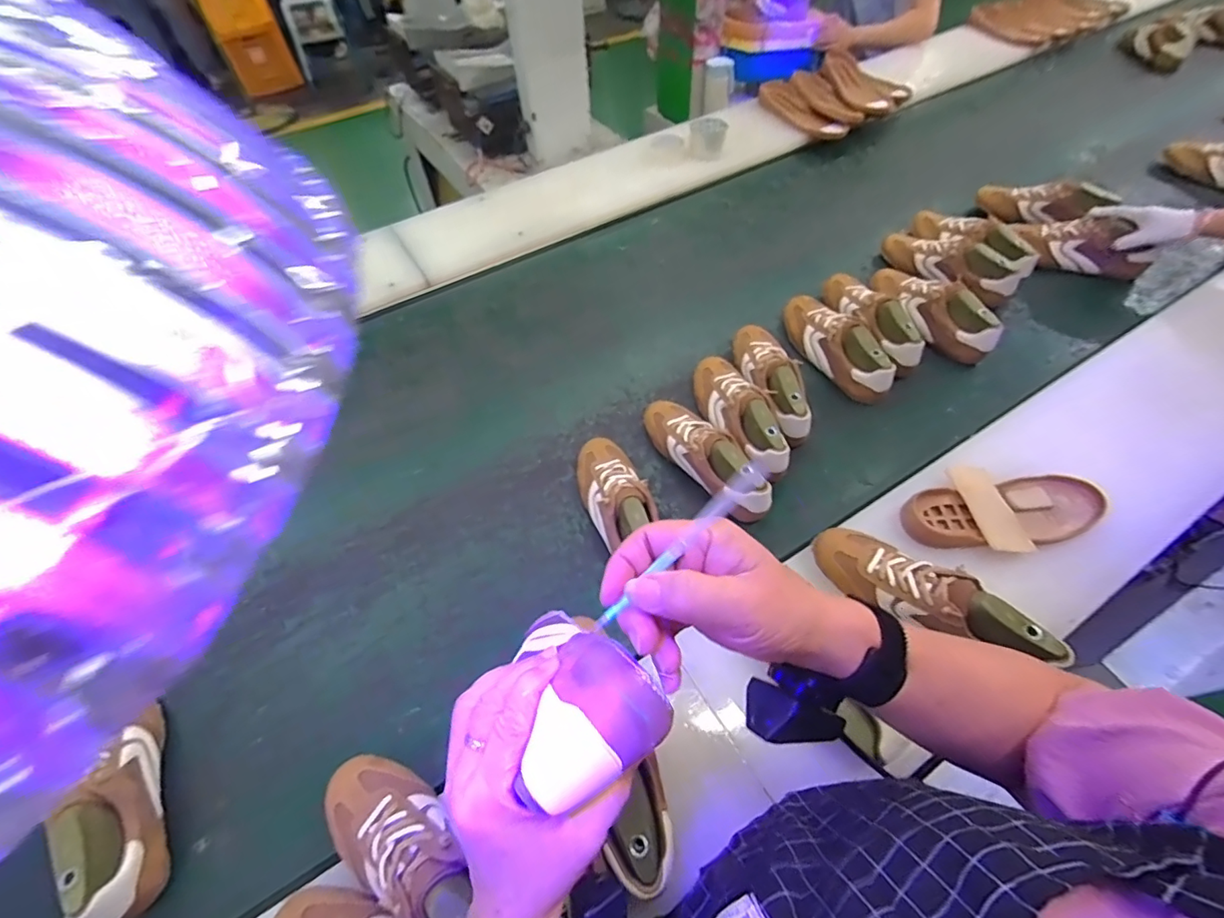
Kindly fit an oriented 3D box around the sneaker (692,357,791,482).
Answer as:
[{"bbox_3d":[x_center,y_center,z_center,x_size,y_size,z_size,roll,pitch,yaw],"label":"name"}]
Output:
[{"bbox_3d":[0.206,-0.082,0.841,0.085,0.091,0.258,-16,46,-10],"label":"sneaker"}]

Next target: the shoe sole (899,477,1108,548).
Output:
[{"bbox_3d":[0.513,0.070,0.673,0.259,0.028,0.094,-11,50,-3],"label":"shoe sole"}]

